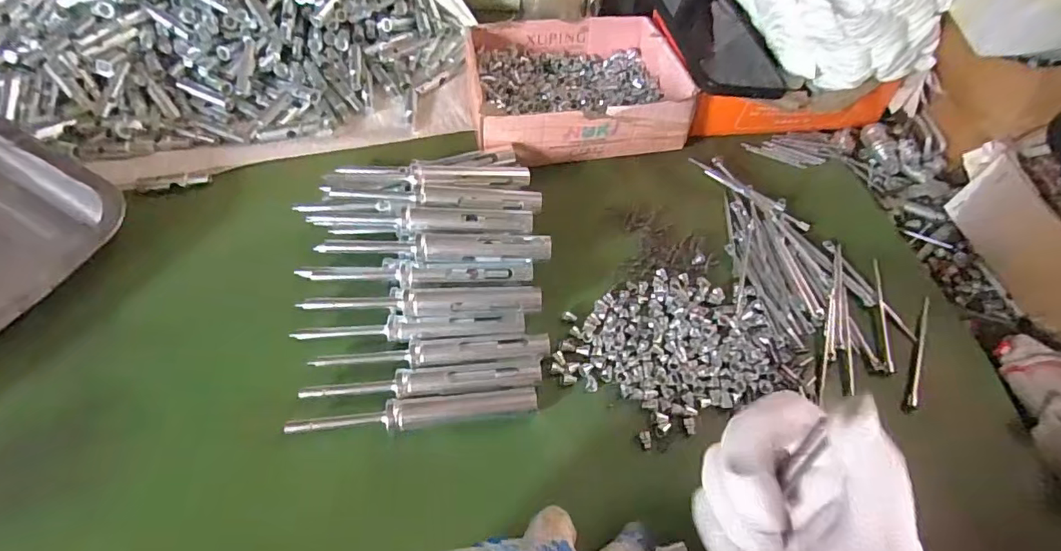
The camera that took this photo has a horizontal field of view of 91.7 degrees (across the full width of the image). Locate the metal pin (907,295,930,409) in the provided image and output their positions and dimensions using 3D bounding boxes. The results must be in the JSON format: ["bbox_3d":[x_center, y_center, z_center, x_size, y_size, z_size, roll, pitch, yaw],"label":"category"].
[{"bbox_3d":[0.259,0.048,0.341,0.005,0.004,0.089,25,59,16],"label":"metal pin"}]

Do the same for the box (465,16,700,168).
[{"bbox_3d":[0.034,-0.166,0.452,0.177,0.051,0.148,-9,56,-7],"label":"box"}]

